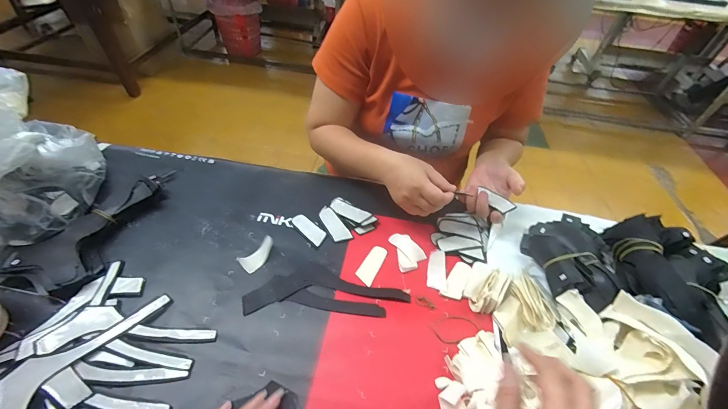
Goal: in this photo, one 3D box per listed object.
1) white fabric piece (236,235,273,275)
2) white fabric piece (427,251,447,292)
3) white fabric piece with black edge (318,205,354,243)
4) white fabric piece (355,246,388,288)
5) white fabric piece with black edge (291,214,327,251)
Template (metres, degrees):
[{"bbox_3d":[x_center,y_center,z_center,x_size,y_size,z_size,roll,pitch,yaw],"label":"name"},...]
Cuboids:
[{"bbox_3d":[-0.159,0.076,0.477,0.055,0.016,0.032,-34,60,-29],"label":"white fabric piece"},{"bbox_3d":[0.112,0.100,0.485,0.028,0.004,0.067,7,49,1],"label":"white fabric piece"},{"bbox_3d":[-0.050,0.034,0.535,0.031,0.008,0.074,-25,56,-24],"label":"white fabric piece with black edge"},{"bbox_3d":[0.013,0.091,0.489,0.028,0.004,0.069,26,52,17],"label":"white fabric piece"},{"bbox_3d":[-0.091,0.043,0.529,0.032,0.004,0.074,-34,60,-29],"label":"white fabric piece with black edge"}]

